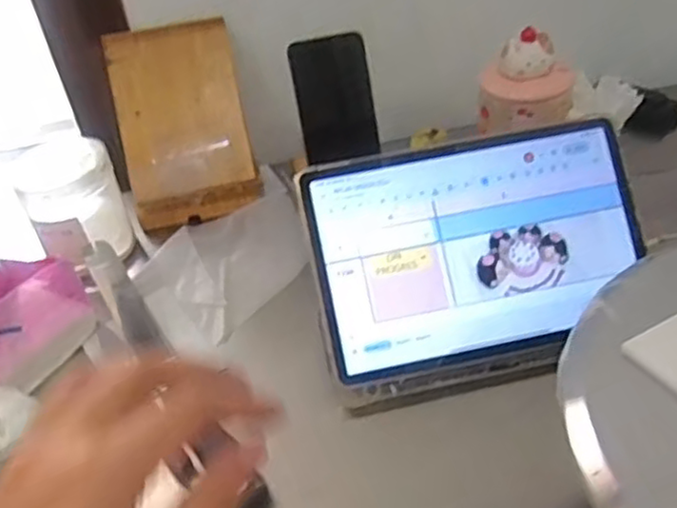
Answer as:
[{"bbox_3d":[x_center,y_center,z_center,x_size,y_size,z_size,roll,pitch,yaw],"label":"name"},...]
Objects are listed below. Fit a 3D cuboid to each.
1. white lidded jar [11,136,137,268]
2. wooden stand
[{"bbox_3d":[-0.249,-0.043,0.653,0.085,0.106,0.085,-4,38,3],"label":"white lidded jar"},{"bbox_3d":[-0.161,-0.137,0.715,0.128,0.164,0.124,-13,38,-7],"label":"wooden stand"}]

